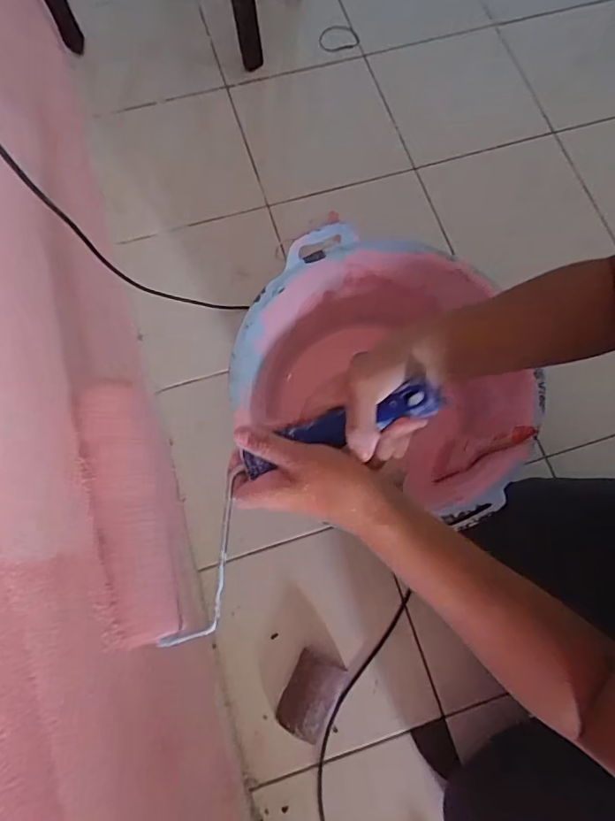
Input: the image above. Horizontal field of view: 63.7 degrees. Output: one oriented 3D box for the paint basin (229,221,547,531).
[{"bbox_3d":[0.126,-0.057,0.761,0.402,0.223,0.349,24,77,8],"label":"paint basin"}]

